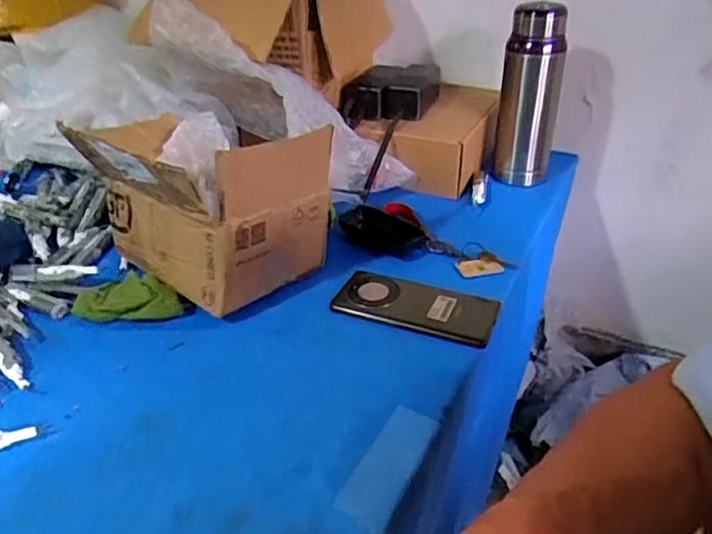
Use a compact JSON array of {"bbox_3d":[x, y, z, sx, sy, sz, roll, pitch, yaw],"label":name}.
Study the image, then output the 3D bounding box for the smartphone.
[{"bbox_3d":[0.062,0.037,0.621,0.163,0.009,0.081,11,35,17],"label":"smartphone"}]

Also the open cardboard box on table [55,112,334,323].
[{"bbox_3d":[-0.151,-0.066,0.638,0.207,0.174,0.173,19,38,30],"label":"open cardboard box on table"}]

